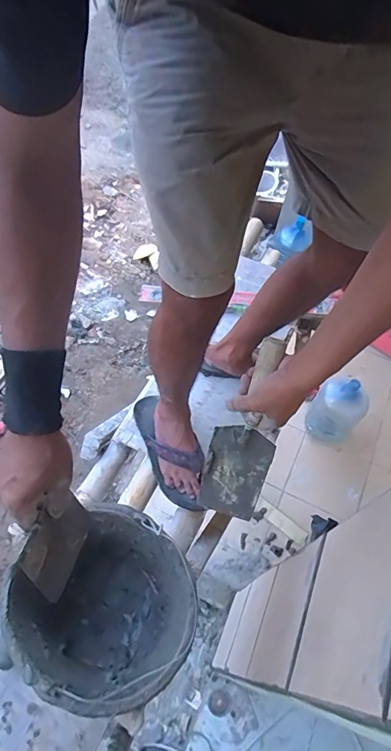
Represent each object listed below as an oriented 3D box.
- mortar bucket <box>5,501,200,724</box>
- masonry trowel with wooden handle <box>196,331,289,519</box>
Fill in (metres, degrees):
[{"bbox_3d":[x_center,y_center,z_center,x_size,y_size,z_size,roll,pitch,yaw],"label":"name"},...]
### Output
[{"bbox_3d":[-0.137,0.391,0.687,0.246,0.224,0.245,3,57,-4],"label":"mortar bucket"},{"bbox_3d":[0.077,0.080,0.620,0.095,0.290,0.043,16,26,6],"label":"masonry trowel with wooden handle"}]

